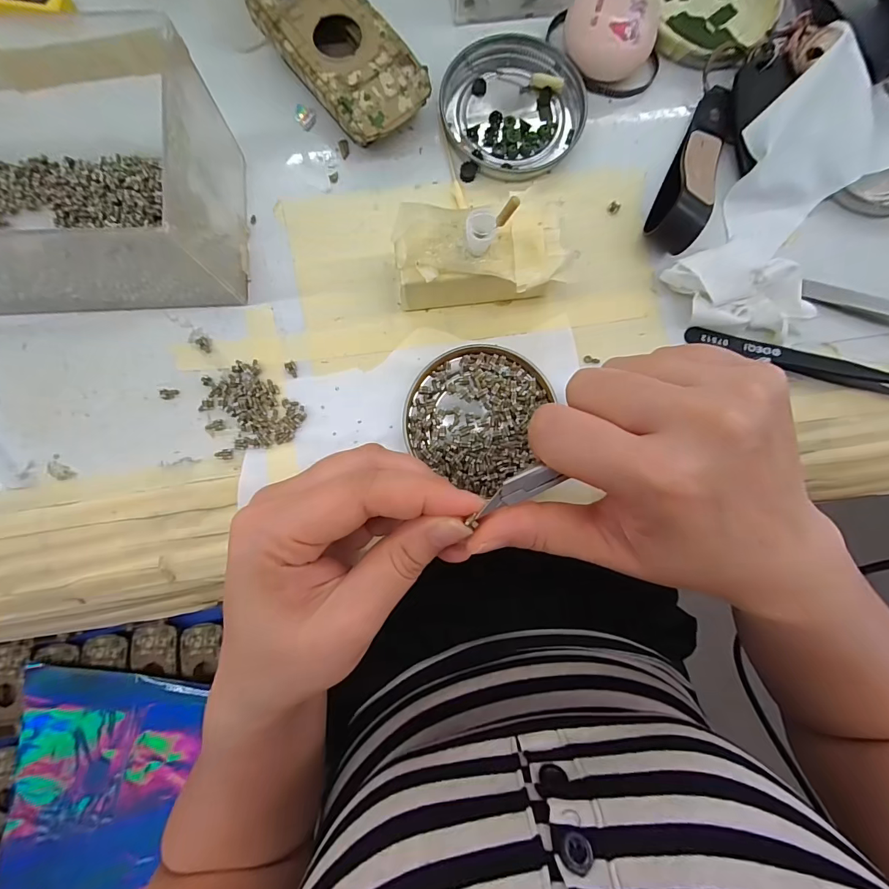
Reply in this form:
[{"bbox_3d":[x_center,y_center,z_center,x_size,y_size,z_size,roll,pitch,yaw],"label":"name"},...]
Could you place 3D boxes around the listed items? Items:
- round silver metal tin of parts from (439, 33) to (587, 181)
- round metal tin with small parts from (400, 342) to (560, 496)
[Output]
[{"bbox_3d":[0.038,-0.190,0.232,0.076,0.009,0.079,0,86,-1],"label":"round silver metal tin of parts"},{"bbox_3d":[0.016,-0.015,0.216,0.069,0.012,0.071,16,86,0],"label":"round metal tin with small parts"}]

